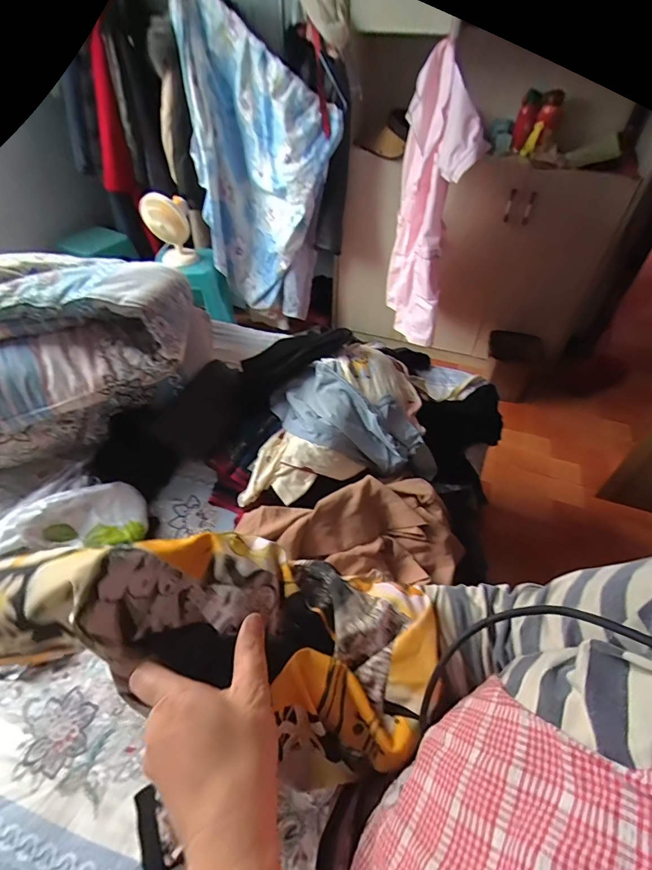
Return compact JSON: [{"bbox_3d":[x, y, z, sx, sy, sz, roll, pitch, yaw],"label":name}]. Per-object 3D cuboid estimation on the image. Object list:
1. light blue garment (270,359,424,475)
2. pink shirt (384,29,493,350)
[{"bbox_3d":[0.026,-0.038,0.879,0.348,0.109,0.180,23,50,19],"label":"light blue garment"},{"bbox_3d":[0.351,-0.768,1.441,0.150,0.772,0.470,0,47,-1],"label":"pink shirt"}]

